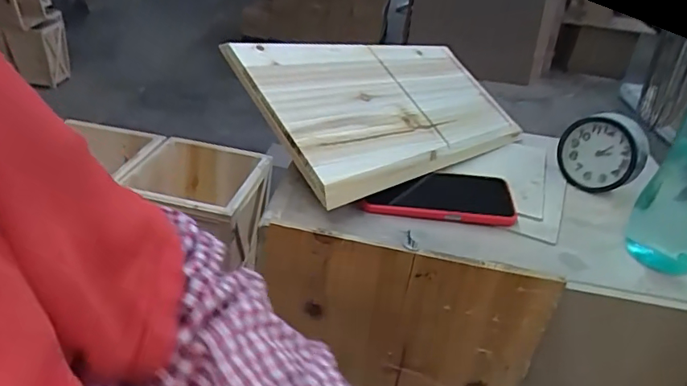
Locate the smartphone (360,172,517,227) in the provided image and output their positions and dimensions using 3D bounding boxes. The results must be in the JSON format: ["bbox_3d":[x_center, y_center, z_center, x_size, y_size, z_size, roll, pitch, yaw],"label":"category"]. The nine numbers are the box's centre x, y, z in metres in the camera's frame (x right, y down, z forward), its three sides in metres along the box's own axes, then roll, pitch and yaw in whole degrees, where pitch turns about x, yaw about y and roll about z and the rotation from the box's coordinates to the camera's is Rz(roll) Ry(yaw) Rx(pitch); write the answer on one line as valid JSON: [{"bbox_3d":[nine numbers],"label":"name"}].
[{"bbox_3d":[0.108,0.001,0.569,0.166,0.018,0.083,5,31,-1],"label":"smartphone"}]

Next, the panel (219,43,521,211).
[{"bbox_3d":[0.061,-0.118,0.633,0.357,0.023,0.222,-18,64,-39],"label":"panel"}]

